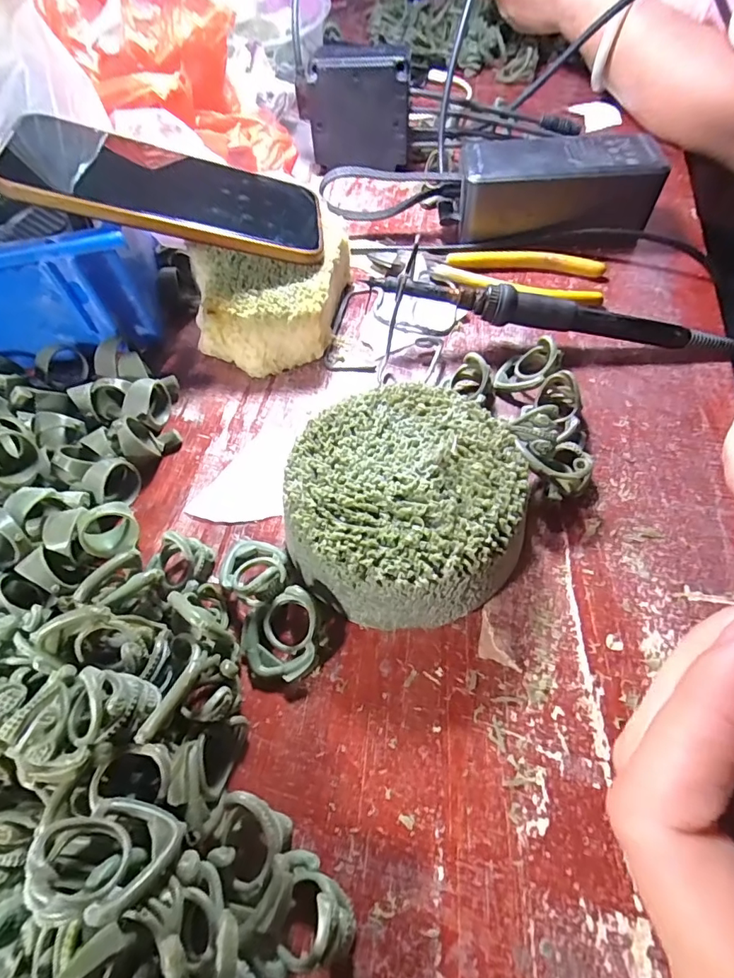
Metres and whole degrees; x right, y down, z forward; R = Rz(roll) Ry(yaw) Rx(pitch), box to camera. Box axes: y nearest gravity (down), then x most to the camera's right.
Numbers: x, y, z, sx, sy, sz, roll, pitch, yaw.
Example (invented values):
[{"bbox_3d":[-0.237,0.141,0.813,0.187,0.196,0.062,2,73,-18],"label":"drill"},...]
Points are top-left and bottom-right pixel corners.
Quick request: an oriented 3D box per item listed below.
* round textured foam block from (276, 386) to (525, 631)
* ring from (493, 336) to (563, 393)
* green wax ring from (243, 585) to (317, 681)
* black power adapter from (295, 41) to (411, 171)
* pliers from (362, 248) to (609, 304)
[{"bbox_3d":[0.017,0.007,0.211,0.097,0.045,0.101,-1,58,2],"label":"round textured foam block"},{"bbox_3d":[0.091,-0.068,0.267,0.029,0.023,0.031,-1,58,2],"label":"ring"},{"bbox_3d":[-0.036,0.059,0.194,0.030,0.025,0.031,-1,58,2],"label":"green wax ring"},{"bbox_3d":[-0.011,-0.302,0.380,0.087,0.080,0.029,3,59,4],"label":"black power adapter"},{"bbox_3d":[0.079,-0.151,0.324,0.154,0.011,0.045,14,60,11],"label":"pliers"}]

